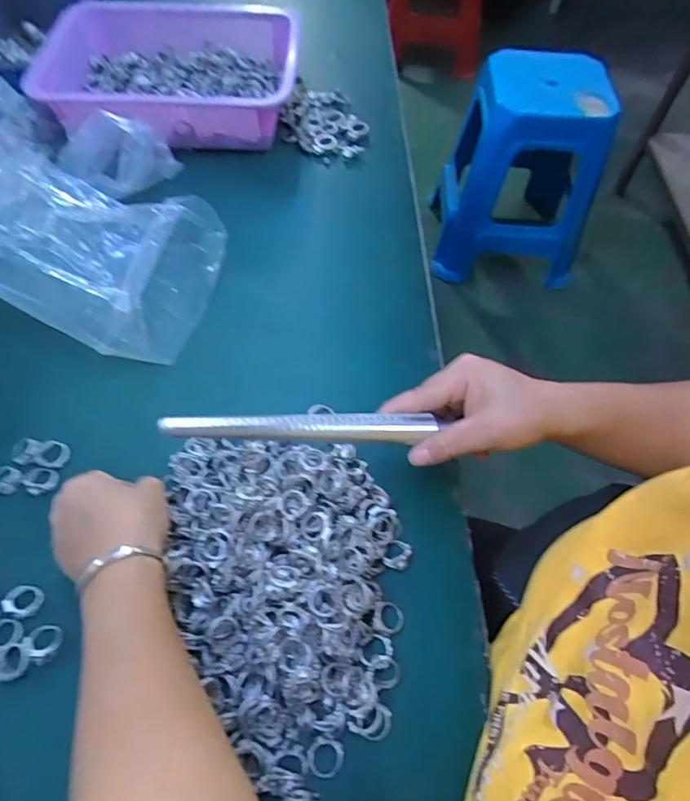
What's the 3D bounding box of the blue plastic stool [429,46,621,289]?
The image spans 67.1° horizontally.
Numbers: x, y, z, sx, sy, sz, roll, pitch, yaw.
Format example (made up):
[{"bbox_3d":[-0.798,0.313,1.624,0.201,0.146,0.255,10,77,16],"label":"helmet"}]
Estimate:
[{"bbox_3d":[0.409,-0.532,1.193,0.337,0.459,0.265,5,59,1],"label":"blue plastic stool"}]

